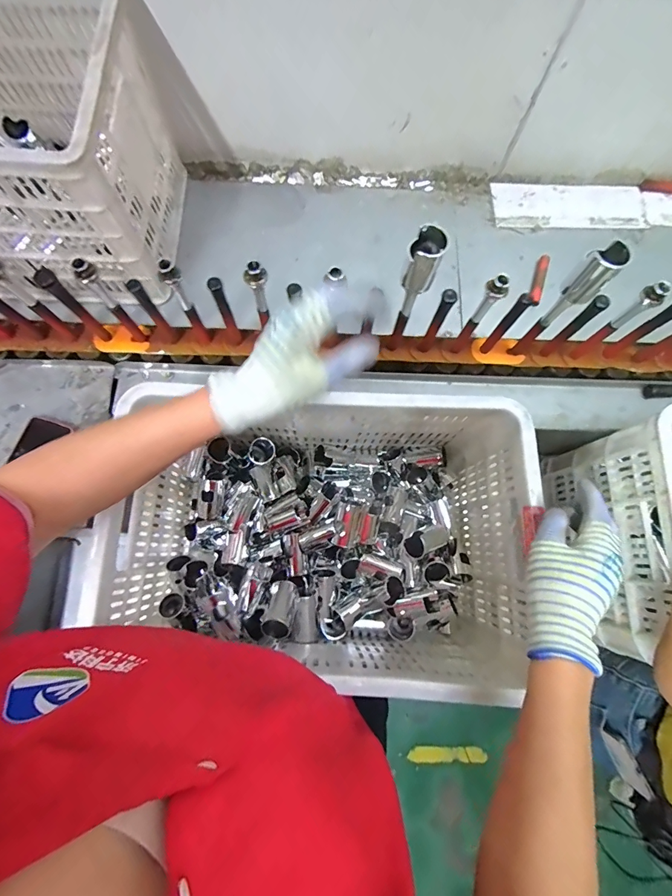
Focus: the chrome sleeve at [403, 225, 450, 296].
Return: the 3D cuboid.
[{"bbox_3d":[0.101,-0.215,0.442,0.037,0.082,0.030,15,76,2],"label":"chrome sleeve"}]

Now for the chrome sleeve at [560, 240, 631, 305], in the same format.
[{"bbox_3d":[0.303,-0.206,0.450,0.039,0.066,0.033,44,79,9],"label":"chrome sleeve"}]

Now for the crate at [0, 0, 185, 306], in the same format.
[{"bbox_3d":[-0.470,-0.427,0.513,0.437,0.239,0.328,2,76,-1],"label":"crate"}]

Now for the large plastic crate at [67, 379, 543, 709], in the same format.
[{"bbox_3d":[-0.016,0.117,0.575,0.512,0.242,0.335,6,76,0],"label":"large plastic crate"}]

